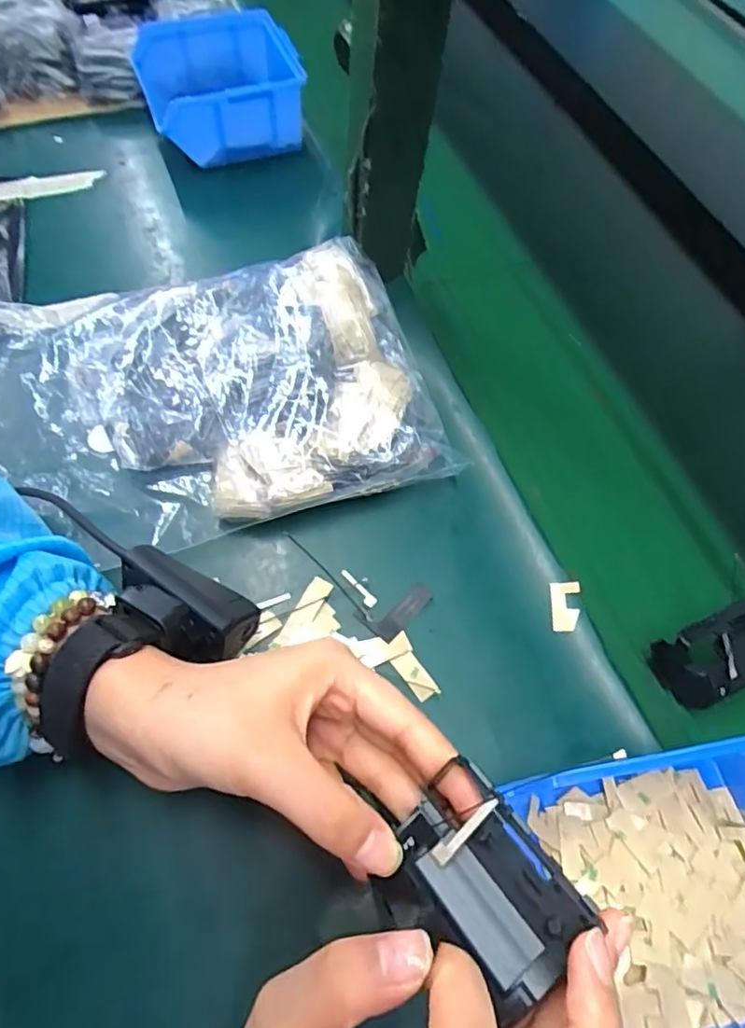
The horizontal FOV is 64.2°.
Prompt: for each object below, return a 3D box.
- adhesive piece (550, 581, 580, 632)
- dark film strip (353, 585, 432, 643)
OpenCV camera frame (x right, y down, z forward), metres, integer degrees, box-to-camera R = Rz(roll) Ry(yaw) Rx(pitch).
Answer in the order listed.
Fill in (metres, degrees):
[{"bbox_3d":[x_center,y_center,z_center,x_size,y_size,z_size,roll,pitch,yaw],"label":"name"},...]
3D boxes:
[{"bbox_3d":[0.116,0.056,0.356,0.016,0.005,0.030,-1,69,10],"label":"adhesive piece"},{"bbox_3d":[0.014,0.056,0.356,0.041,0.006,0.024,-39,72,-23],"label":"dark film strip"}]

